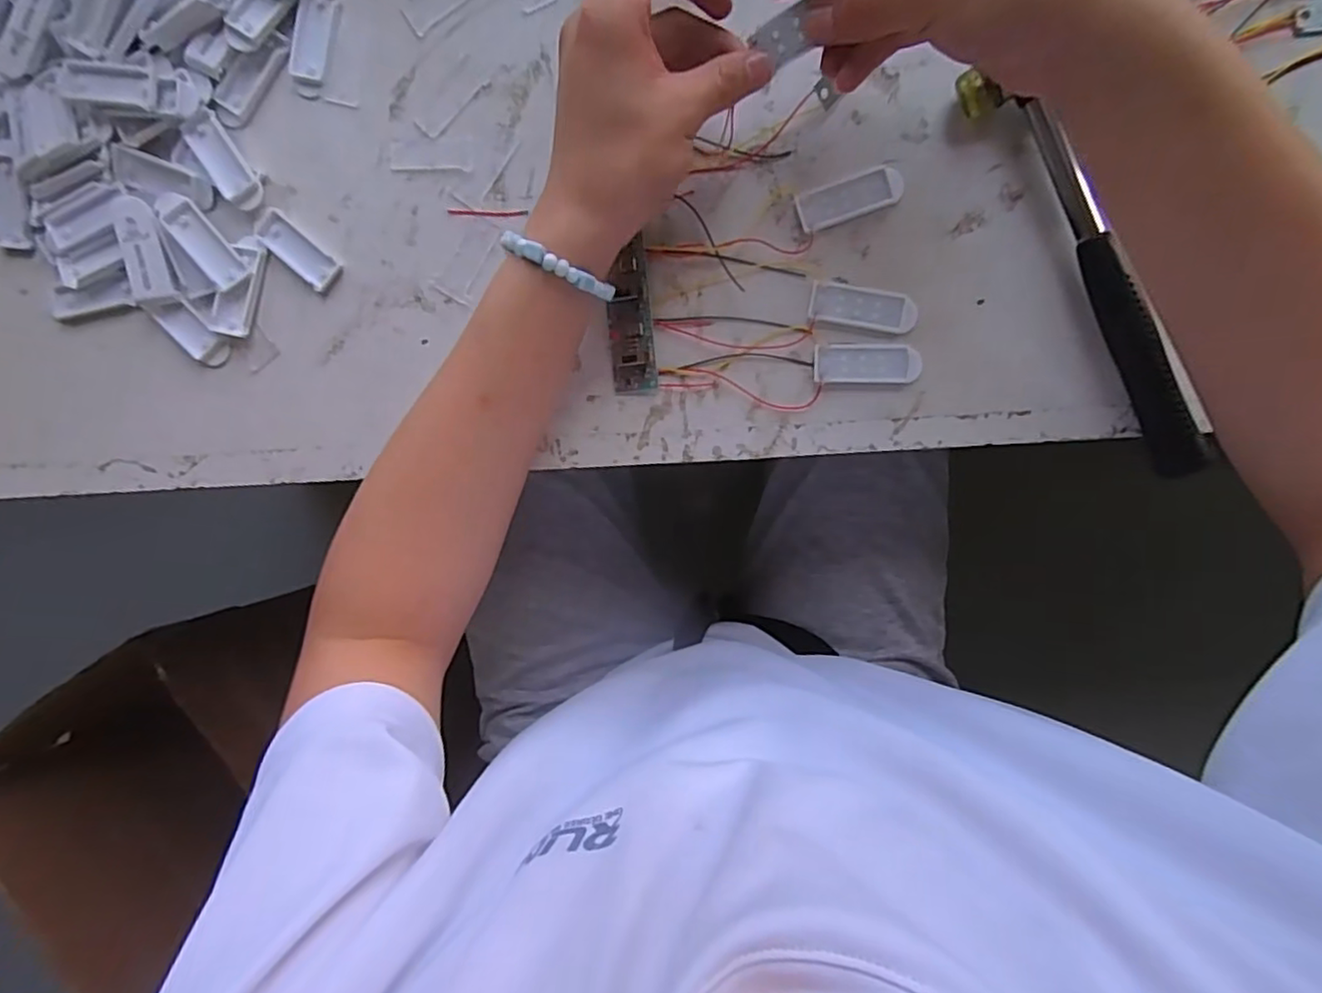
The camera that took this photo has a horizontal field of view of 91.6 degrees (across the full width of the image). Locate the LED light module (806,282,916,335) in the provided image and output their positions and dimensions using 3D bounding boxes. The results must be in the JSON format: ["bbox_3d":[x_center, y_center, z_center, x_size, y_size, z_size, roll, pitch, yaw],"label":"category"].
[{"bbox_3d":[0.111,-0.103,0.353,0.057,0.006,0.021,11,95,2],"label":"LED light module"}]

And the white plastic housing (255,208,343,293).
[{"bbox_3d":[-0.208,-0.141,0.368,0.053,0.004,0.020,41,95,-1],"label":"white plastic housing"}]

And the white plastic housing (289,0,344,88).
[{"bbox_3d":[-0.194,-0.259,0.361,0.023,0.004,0.053,16,95,2],"label":"white plastic housing"}]

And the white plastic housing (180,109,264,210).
[{"bbox_3d":[-0.246,-0.189,0.363,0.021,0.010,0.053,-34,92,5],"label":"white plastic housing"}]

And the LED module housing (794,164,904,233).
[{"bbox_3d":[0.103,-0.162,0.351,0.058,0.006,0.022,-19,93,4],"label":"LED module housing"}]

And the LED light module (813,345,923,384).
[{"bbox_3d":[0.113,-0.073,0.353,0.057,0.005,0.021,2,93,4],"label":"LED light module"}]

